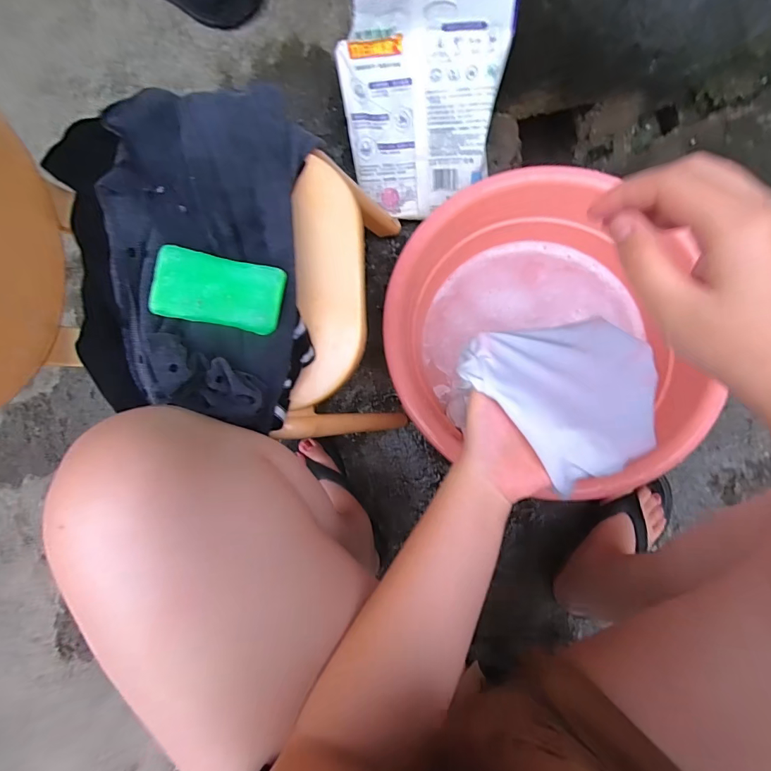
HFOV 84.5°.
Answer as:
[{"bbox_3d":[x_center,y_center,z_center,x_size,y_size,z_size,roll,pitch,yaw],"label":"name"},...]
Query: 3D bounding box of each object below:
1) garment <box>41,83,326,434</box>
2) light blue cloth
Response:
[{"bbox_3d":[-0.184,-0.126,0.390,0.208,0.100,0.311,0,81,4],"label":"garment"},{"bbox_3d":[0.144,0.002,0.329,0.121,0.028,0.139,-34,80,-1],"label":"light blue cloth"}]

